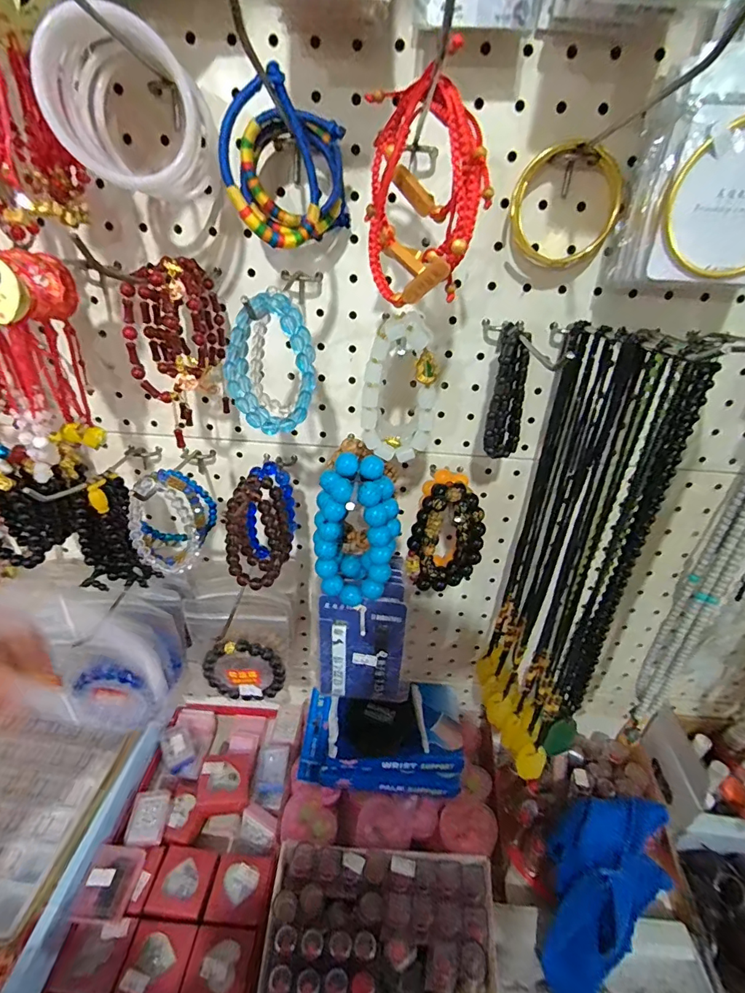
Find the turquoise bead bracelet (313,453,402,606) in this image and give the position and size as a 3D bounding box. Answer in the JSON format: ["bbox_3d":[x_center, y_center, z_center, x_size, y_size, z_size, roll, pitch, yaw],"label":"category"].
[{"bbox_3d":[-0.011,0.027,0.329,0.057,0.108,0.027,2,30,-3],"label":"turquoise bead bracelet"}]

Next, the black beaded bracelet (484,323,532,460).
[{"bbox_3d":[0.094,-0.069,0.311,0.023,0.085,0.018,13,31,16],"label":"black beaded bracelet"}]

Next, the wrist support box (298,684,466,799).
[{"bbox_3d":[0.011,0.256,0.502,0.173,0.070,0.095,3,30,-2],"label":"wrist support box"}]

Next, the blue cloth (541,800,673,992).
[{"bbox_3d":[0.198,0.372,0.400,0.100,0.077,0.210,20,71,25],"label":"blue cloth"}]

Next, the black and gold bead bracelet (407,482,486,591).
[{"bbox_3d":[0.055,0.030,0.335,0.051,0.083,0.021,7,30,5],"label":"black and gold bead bracelet"}]

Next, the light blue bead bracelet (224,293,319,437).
[{"bbox_3d":[-0.060,-0.077,0.266,0.049,0.074,0.030,-5,31,-14],"label":"light blue bead bracelet"}]

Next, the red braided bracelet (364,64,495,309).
[{"bbox_3d":[0.024,-0.149,0.230,0.034,0.089,0.069,-10,33,-23],"label":"red braided bracelet"}]

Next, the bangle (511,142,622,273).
[{"bbox_3d":[0.123,-0.184,0.292,0.066,0.066,0.019,6,30,4],"label":"bangle"}]

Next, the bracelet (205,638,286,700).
[{"bbox_3d":[-0.116,0.158,0.414,0.071,0.070,0.011,5,30,2],"label":"bracelet"}]

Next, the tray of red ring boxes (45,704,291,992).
[{"bbox_3d":[-0.166,0.345,0.477,0.172,0.051,0.270,5,30,2],"label":"tray of red ring boxes"}]

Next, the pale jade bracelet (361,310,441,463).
[{"bbox_3d":[0.018,-0.068,0.292,0.046,0.089,0.015,3,30,-2],"label":"pale jade bracelet"}]

